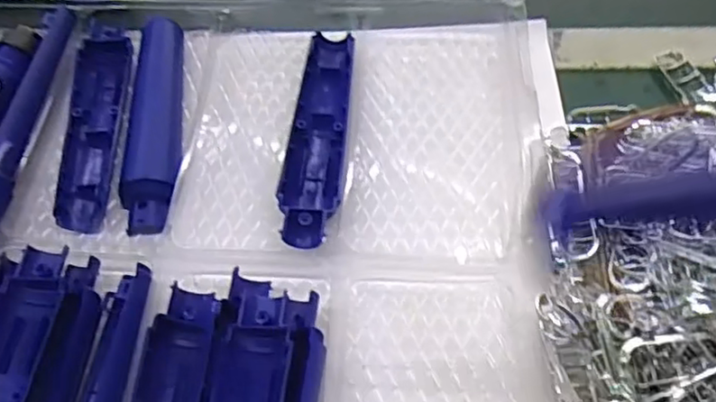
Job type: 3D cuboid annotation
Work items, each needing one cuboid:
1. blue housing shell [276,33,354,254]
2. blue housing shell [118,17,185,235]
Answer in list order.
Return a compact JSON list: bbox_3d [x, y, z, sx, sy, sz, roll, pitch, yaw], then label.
[{"bbox_3d":[-0.025,-0.045,0.422,0.038,0.019,0.165,4,62,4],"label":"blue housing shell"},{"bbox_3d":[-0.137,-0.057,0.439,0.037,0.013,0.172,-3,62,0],"label":"blue housing shell"}]

